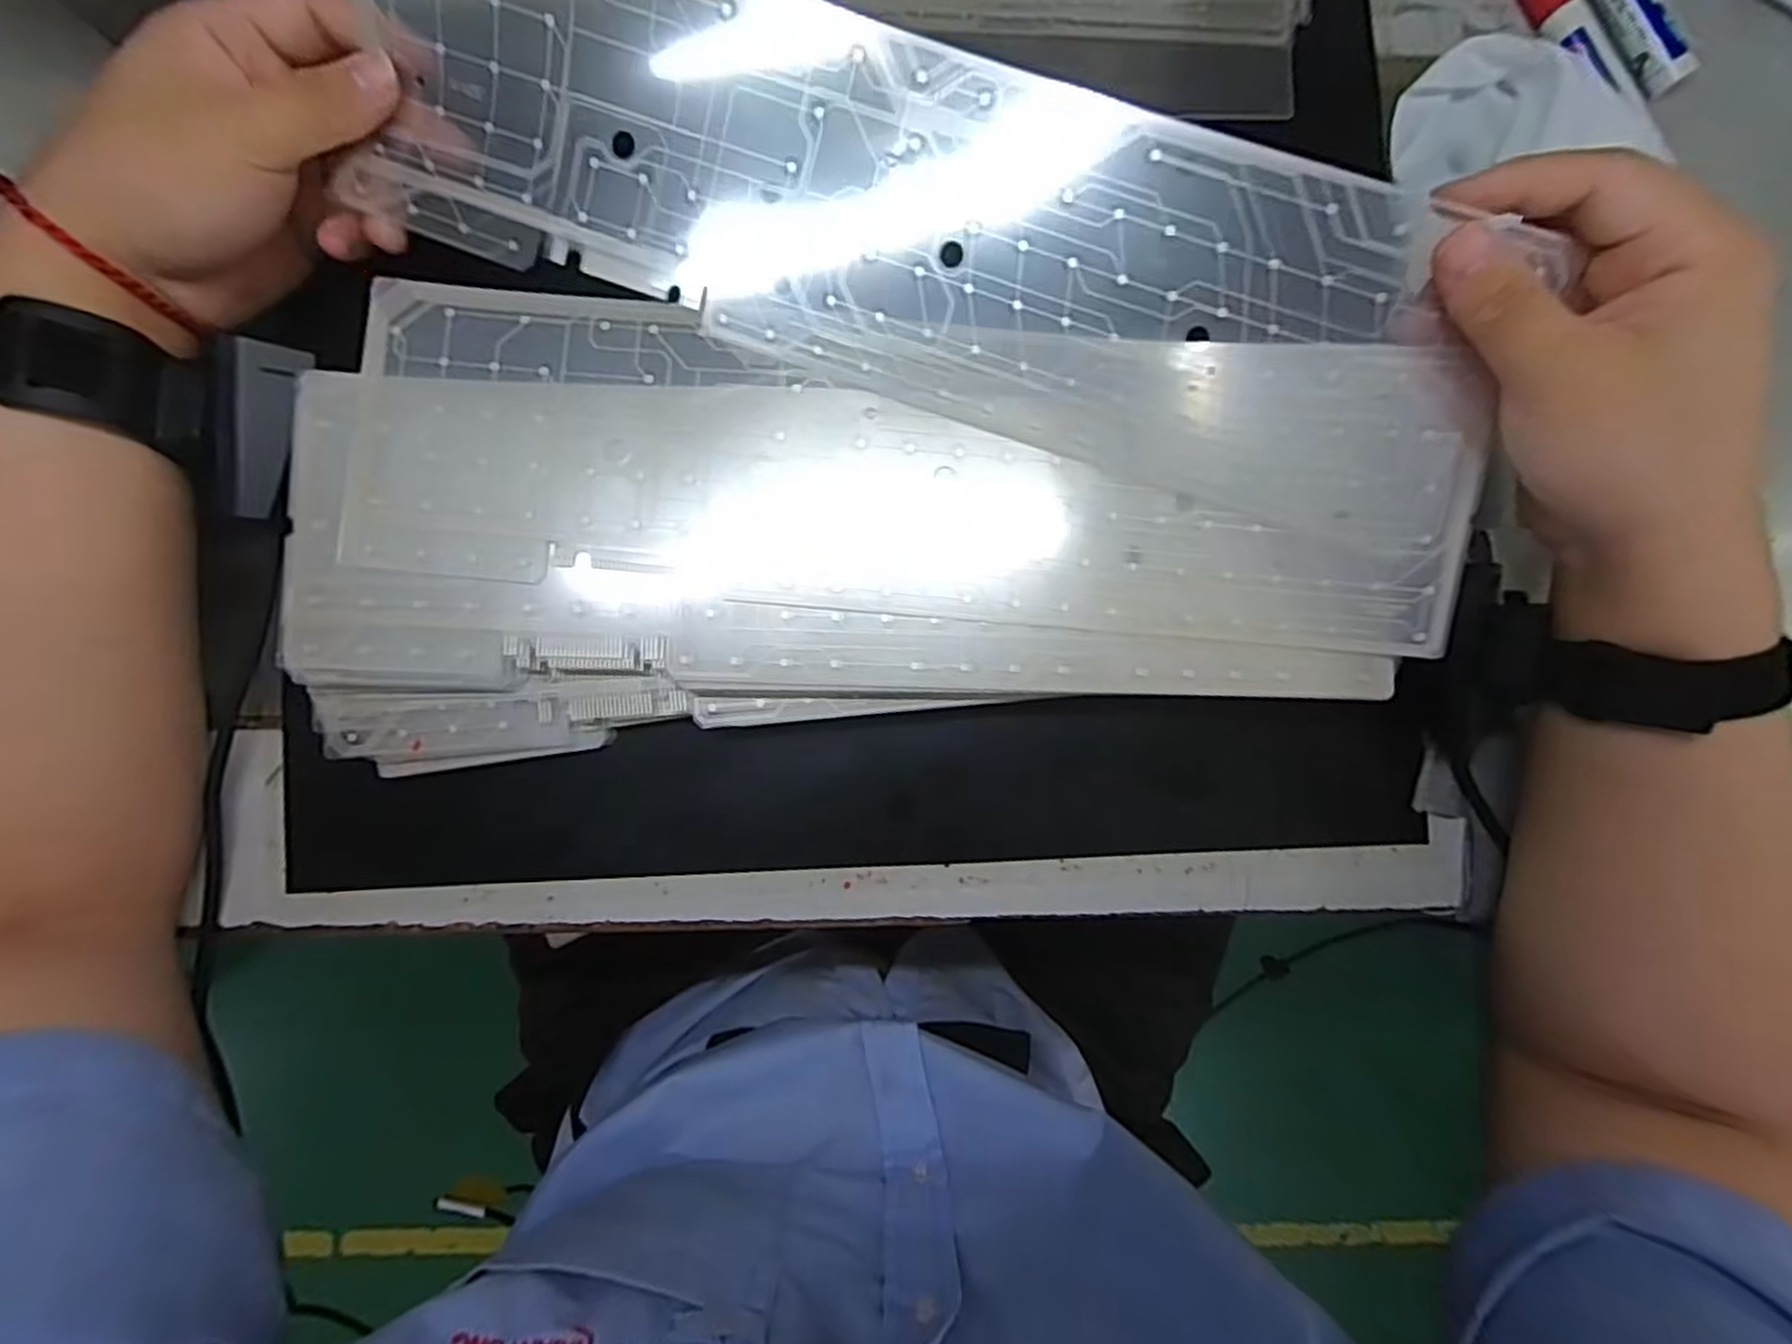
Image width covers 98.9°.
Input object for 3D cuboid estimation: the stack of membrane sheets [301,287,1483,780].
[{"bbox_3d":[-0.007,-0.054,0.295,0.422,0.035,0.167,0,87,-3],"label":"stack of membrane sheets"}]

